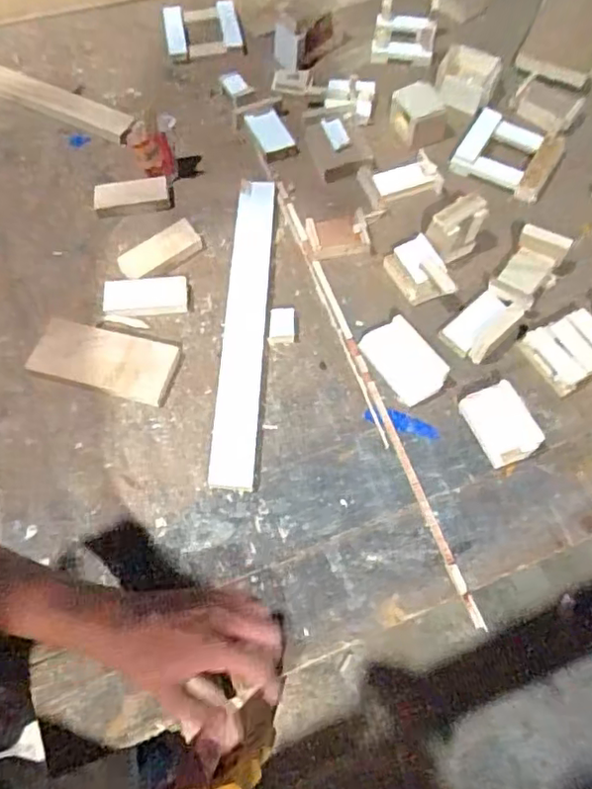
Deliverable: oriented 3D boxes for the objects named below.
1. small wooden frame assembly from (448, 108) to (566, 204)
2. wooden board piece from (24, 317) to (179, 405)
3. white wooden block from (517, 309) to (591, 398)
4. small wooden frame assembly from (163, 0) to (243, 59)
[{"bbox_3d":[0.284,-0.324,0.806,0.123,0.020,0.117,26,67,12],"label":"small wooden frame assembly"},{"bbox_3d":[-0.219,-0.041,0.676,0.158,0.019,0.072,13,65,6],"label":"wooden board piece"},{"bbox_3d":[0.305,-0.051,0.672,0.085,0.020,0.075,-28,67,-13],"label":"white wooden block"},{"bbox_3d":[-0.142,-0.550,0.913,0.109,0.018,0.087,-9,84,1],"label":"small wooden frame assembly"}]

